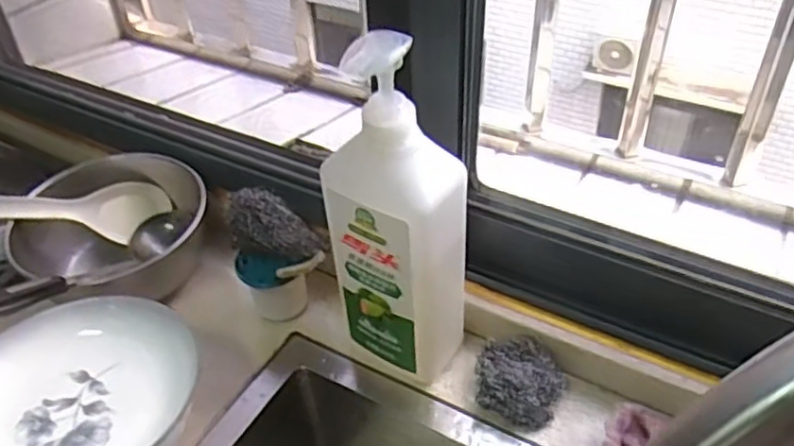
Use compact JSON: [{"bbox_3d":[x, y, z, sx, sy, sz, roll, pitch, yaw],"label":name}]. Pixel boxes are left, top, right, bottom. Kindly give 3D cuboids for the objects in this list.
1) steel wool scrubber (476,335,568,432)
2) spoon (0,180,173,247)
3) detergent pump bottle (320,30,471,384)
[{"bbox_3d":[0.098,0.134,0.560,0.071,0.035,0.075,-1,42,1],"label":"steel wool scrubber"},{"bbox_3d":[-0.332,-0.011,0.691,0.188,0.061,0.023,0,-8,-34],"label":"spoon"},{"bbox_3d":[-0.001,0.002,0.506,0.095,0.292,0.063,24,47,25],"label":"detergent pump bottle"}]

